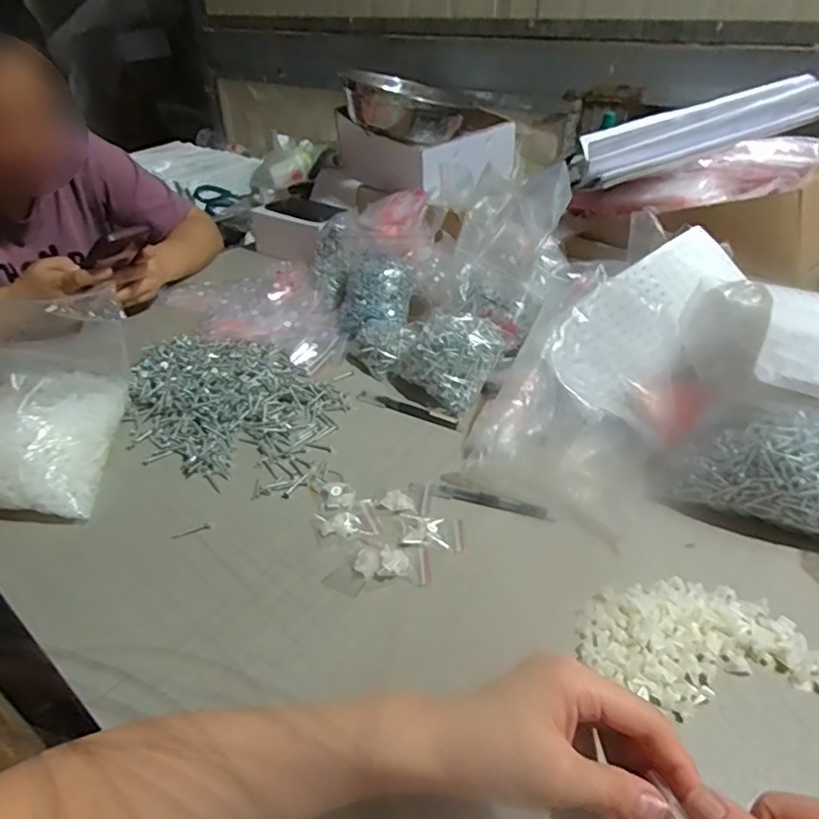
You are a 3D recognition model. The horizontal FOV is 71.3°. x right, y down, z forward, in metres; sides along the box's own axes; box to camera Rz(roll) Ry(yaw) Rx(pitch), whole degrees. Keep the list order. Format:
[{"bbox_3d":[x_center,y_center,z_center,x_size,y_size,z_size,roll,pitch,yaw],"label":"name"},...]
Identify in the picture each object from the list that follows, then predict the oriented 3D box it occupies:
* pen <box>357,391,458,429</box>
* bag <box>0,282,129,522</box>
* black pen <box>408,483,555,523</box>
[{"bbox_3d":[-0.002,-0.001,0.664,0.125,0.007,0.018,15,39,21],"label":"pen"},{"bbox_3d":[-0.382,-0.024,0.600,0.175,0.104,0.274,0,36,2],"label":"bag"},{"bbox_3d":[0.066,0.085,0.543,0.136,0.008,0.015,9,37,14],"label":"black pen"}]

